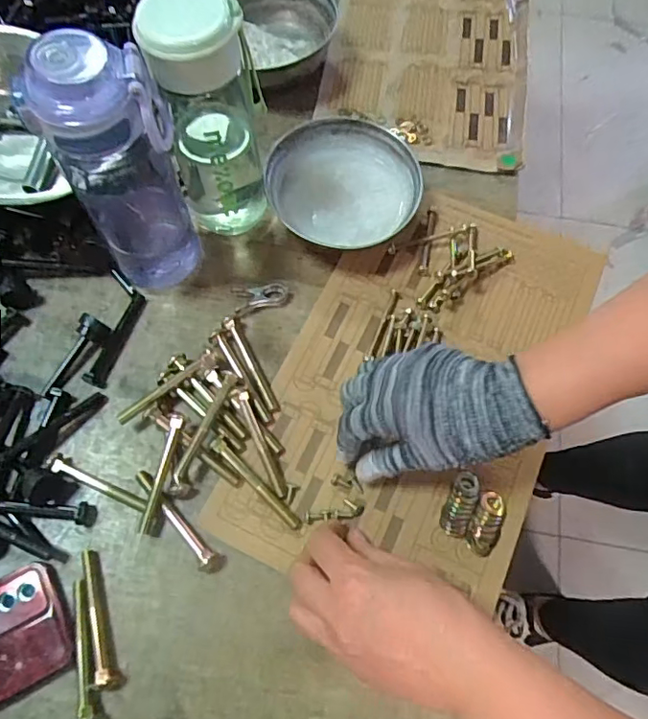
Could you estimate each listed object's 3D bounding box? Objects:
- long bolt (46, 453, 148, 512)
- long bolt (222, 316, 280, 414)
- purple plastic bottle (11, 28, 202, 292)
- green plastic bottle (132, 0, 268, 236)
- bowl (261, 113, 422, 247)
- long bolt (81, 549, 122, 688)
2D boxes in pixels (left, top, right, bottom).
[{"bbox_3d":[-0.183,0.099,0.434,0.089,0.016,0.013,24,69,8],"label":"long bolt"},{"bbox_3d":[-0.064,0.004,0.471,0.009,0.013,0.096,-27,71,-13],"label":"long bolt"},{"bbox_3d":[-0.150,-0.136,0.423,0.088,0.218,0.074,-19,69,-10],"label":"purple plastic bottle"},{"bbox_3d":[-0.085,-0.183,0.447,0.084,0.201,0.066,-7,68,-5],"label":"green plastic bottle"},{"bbox_3d":[0.018,-0.162,0.516,0.139,0.046,0.138,1,67,-2],"label":"bowl"},{"bbox_3d":[-0.168,0.189,0.397,0.016,0.016,0.097,-18,69,-9],"label":"long bolt"}]

